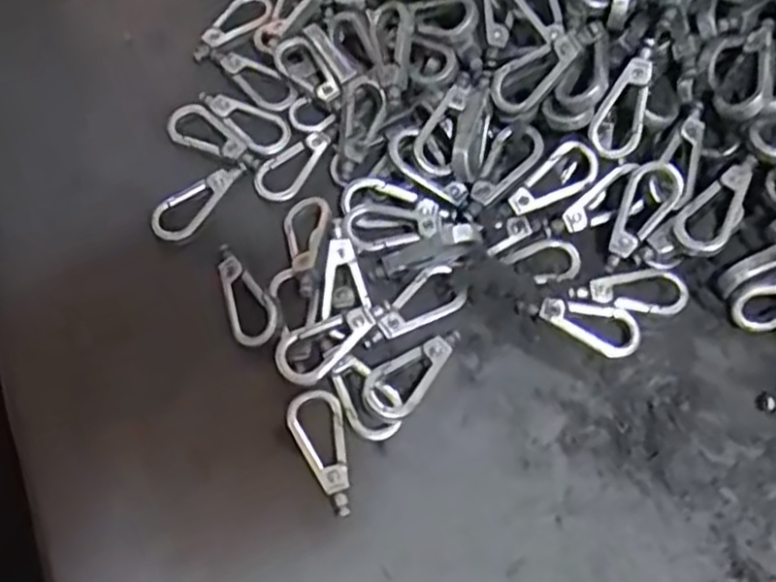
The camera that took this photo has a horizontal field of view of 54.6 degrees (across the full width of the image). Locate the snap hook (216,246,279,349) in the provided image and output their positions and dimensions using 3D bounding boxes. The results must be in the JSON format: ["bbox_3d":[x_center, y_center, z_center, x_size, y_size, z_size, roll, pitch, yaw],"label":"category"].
[{"bbox_3d":[-0.044,0.001,0.231,0.015,0.008,0.035,-23,67,-10],"label":"snap hook"}]

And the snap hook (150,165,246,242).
[{"bbox_3d":[-0.062,-0.030,0.247,0.014,0.004,0.036,41,72,18],"label":"snap hook"}]

